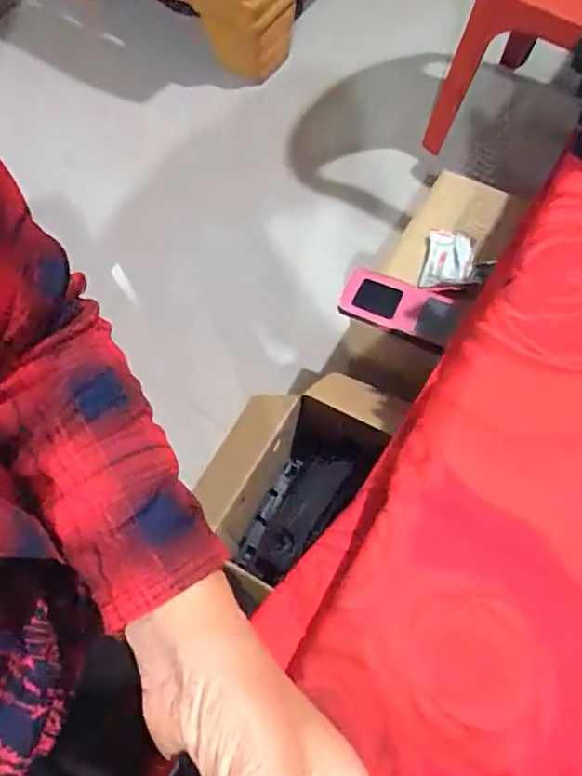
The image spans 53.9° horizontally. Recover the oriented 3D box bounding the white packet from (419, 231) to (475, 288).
[{"bbox_3d":[0.226,-0.187,0.816,0.067,0.021,0.113,12,66,9],"label":"white packet"}]

